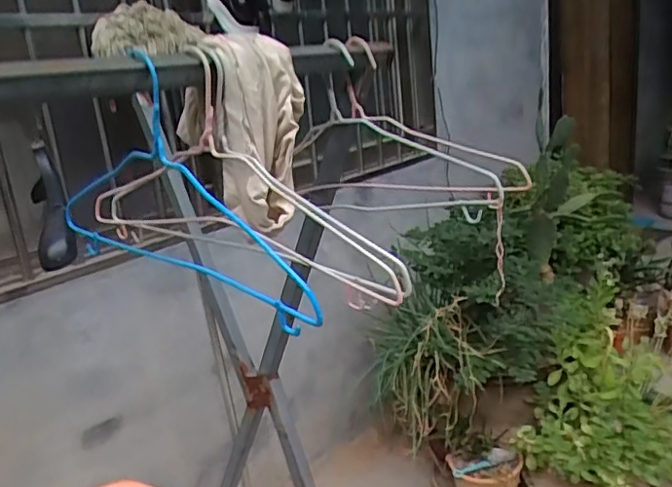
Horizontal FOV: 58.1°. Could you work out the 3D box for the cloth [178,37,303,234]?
[{"bbox_3d":[-0.091,-0.113,0.624,0.130,0.186,0.086,-9,17,-10],"label":"cloth"}]

